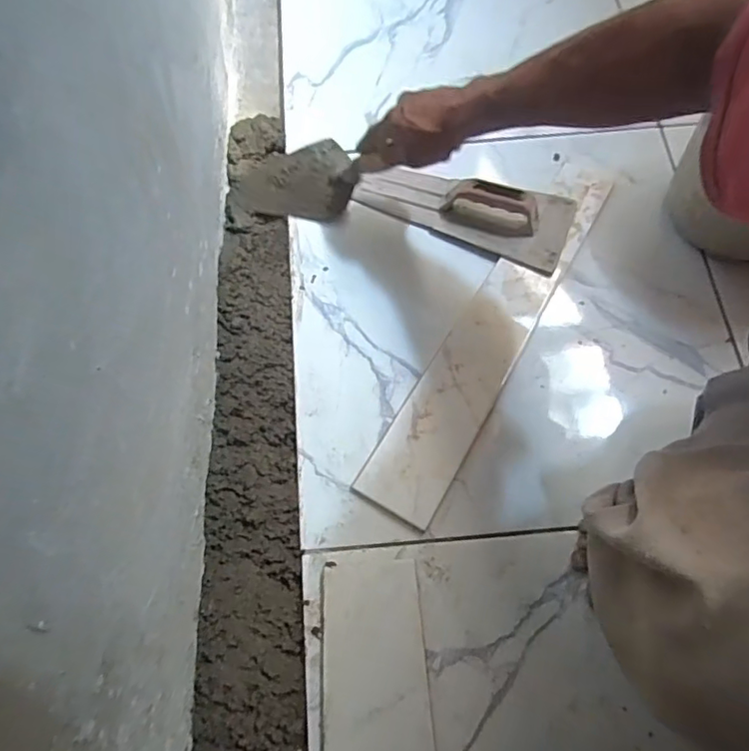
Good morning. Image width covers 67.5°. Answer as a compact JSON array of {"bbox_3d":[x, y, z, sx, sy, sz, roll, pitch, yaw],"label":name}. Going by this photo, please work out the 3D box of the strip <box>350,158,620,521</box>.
[{"bbox_3d":[0.140,-0.056,0.641,0.084,0.013,0.474,30,73,12],"label":"strip"}]

